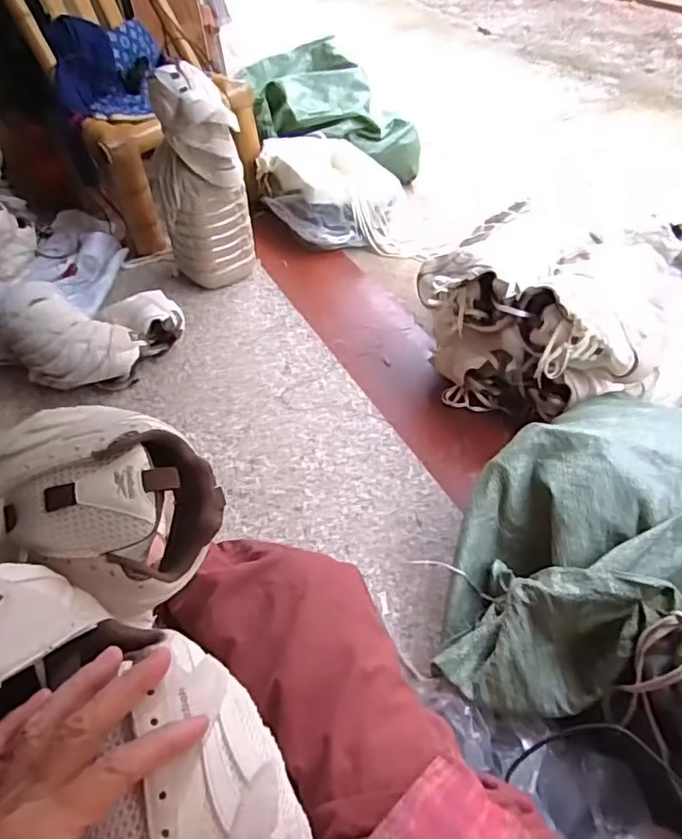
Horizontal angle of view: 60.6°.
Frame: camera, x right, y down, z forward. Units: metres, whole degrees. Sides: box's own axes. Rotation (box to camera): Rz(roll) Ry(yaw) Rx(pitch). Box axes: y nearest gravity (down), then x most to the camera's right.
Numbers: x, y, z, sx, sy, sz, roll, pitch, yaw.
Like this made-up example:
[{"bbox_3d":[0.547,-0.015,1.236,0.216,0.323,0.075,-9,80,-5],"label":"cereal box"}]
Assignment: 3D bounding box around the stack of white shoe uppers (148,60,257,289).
[{"bbox_3d":[-0.333,-0.541,1.395,0.203,0.481,0.152,-15,49,-10],"label":"stack of white shoe uppers"}]

